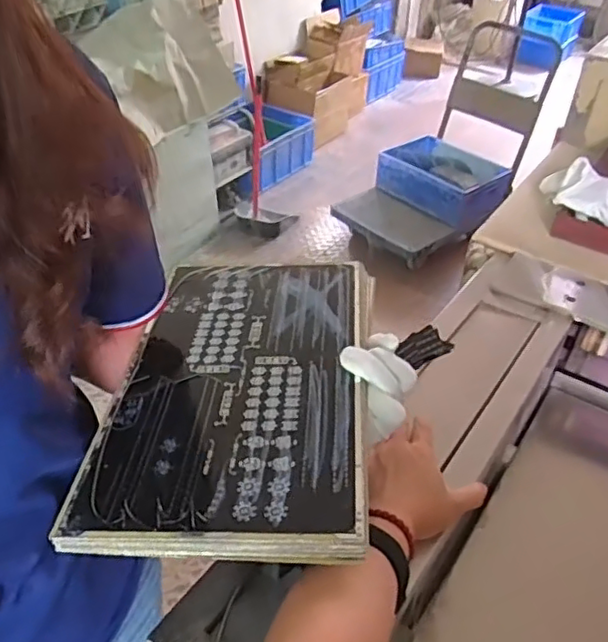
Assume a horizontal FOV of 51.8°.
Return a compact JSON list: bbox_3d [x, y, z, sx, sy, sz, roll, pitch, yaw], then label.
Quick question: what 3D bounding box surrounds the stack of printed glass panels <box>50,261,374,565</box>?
[{"bbox_3d":[-0.047,0.040,0.516,0.192,0.035,0.334,5,39,3],"label":"stack of printed glass panels"}]

